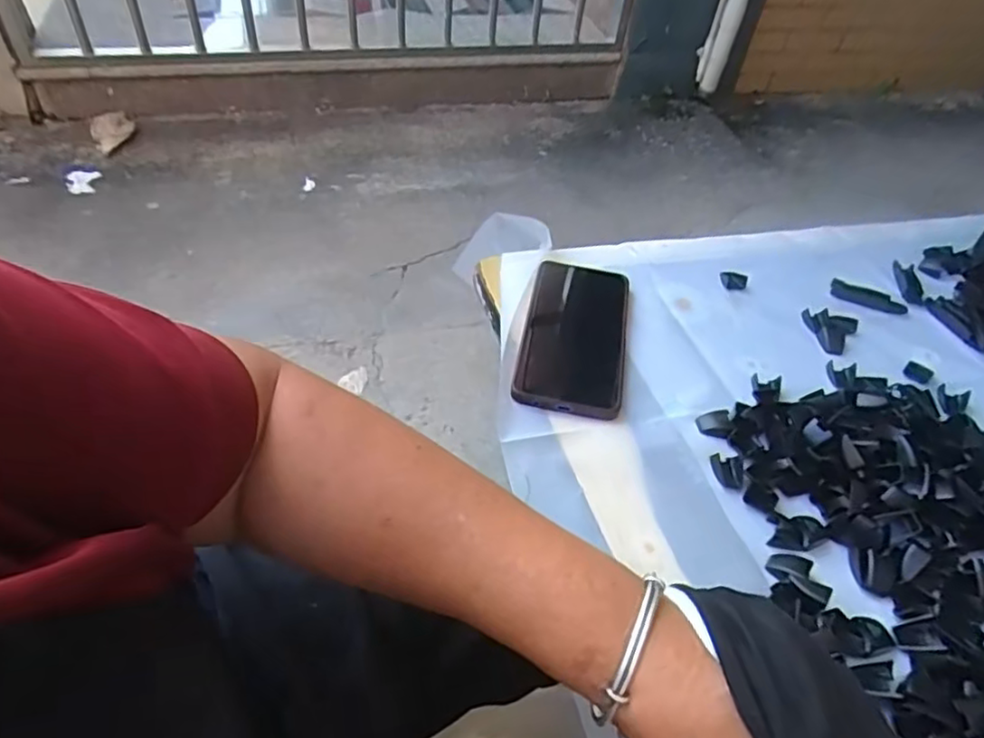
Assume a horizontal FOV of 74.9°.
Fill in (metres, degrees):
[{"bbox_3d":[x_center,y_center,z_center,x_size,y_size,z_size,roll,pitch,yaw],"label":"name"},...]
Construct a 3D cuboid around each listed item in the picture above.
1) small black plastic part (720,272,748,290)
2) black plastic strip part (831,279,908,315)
[{"bbox_3d":[0.218,-0.079,0.578,0.023,0.007,0.019,-1,44,-9],"label":"small black plastic part"},{"bbox_3d":[0.339,-0.064,0.578,0.066,0.007,0.026,15,44,8],"label":"black plastic strip part"}]

